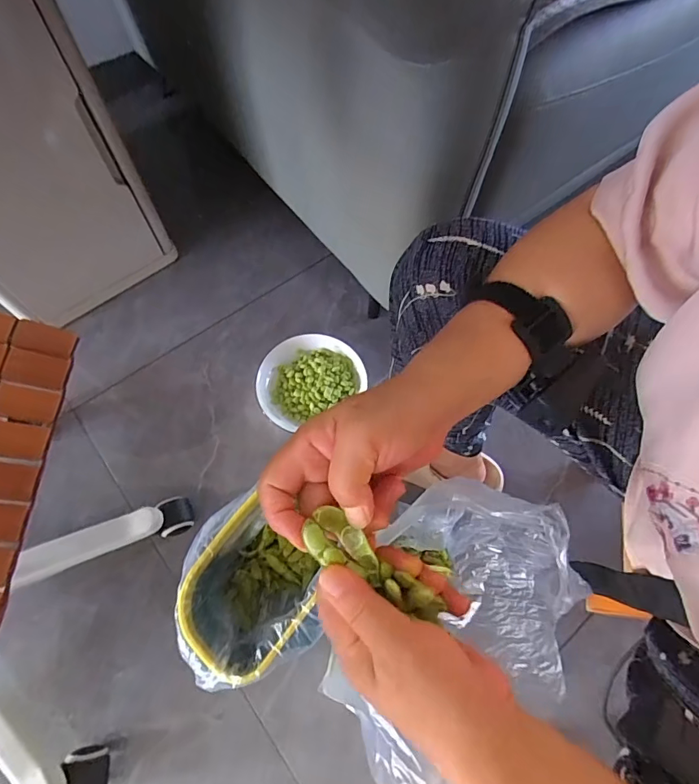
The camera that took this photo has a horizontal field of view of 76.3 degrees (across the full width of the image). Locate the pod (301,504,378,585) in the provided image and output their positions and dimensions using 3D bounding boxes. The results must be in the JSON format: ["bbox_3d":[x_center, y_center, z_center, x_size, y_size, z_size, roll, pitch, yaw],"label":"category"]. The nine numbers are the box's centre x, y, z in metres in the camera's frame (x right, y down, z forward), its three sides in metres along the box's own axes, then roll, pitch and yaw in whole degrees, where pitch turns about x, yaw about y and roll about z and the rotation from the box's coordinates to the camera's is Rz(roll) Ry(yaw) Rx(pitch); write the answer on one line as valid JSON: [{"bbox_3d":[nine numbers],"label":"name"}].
[{"bbox_3d":[-0.002,0.086,0.243,0.051,0.011,0.025,41,69,-10],"label":"pod"}]

